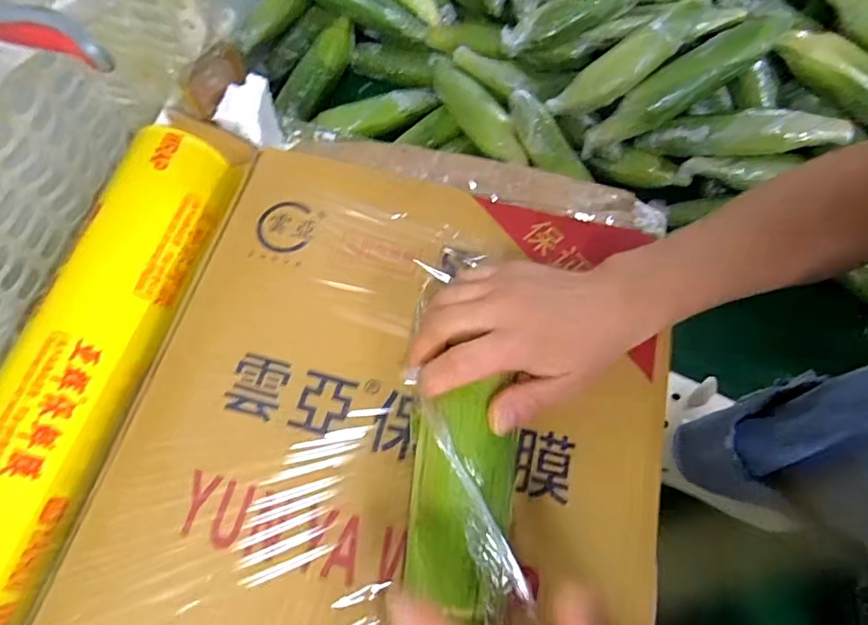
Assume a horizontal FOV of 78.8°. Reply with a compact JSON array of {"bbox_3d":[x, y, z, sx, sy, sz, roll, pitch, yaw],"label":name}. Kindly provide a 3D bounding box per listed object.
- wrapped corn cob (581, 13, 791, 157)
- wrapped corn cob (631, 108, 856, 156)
[{"bbox_3d":[0.313,-0.290,0.665,0.291,0.051,0.053,-32,72,4],"label":"wrapped corn cob"},{"bbox_3d":[0.378,-0.222,0.653,0.225,0.045,0.040,4,66,22],"label":"wrapped corn cob"}]

